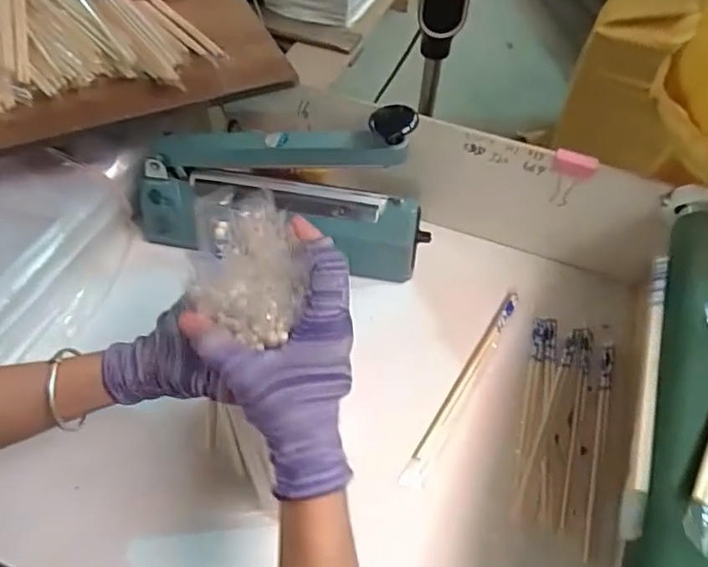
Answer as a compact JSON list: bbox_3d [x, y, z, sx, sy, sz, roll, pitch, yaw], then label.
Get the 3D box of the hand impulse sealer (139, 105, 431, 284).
[{"bbox_3d":[-0.084,-0.102,0.607,0.325,0.178,0.069,8,54,4],"label":"hand impulse sealer"}]

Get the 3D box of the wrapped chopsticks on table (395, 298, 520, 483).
[{"bbox_3d":[0.114,0.099,0.578,0.020,0.011,0.240,28,58,17],"label":"wrapped chopsticks on table"}]

